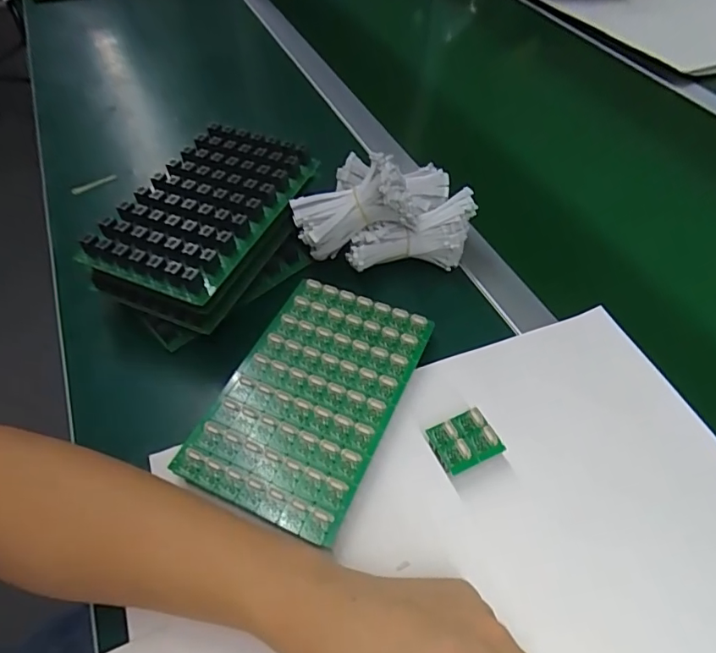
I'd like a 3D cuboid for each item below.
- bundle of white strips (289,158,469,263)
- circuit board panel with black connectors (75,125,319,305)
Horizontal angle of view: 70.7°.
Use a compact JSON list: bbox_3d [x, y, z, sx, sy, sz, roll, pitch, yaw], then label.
[{"bbox_3d":[-0.003,-0.097,0.431,0.096,0.056,0.039,-23,53,11],"label":"bundle of white strips"},{"bbox_3d":[-0.125,-0.105,0.422,0.111,0.022,0.180,21,55,15],"label":"circuit board panel with black connectors"}]

